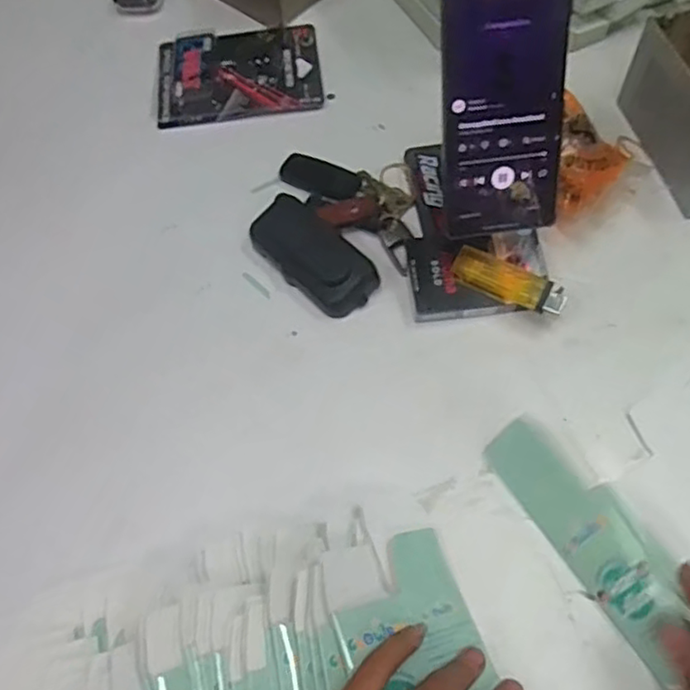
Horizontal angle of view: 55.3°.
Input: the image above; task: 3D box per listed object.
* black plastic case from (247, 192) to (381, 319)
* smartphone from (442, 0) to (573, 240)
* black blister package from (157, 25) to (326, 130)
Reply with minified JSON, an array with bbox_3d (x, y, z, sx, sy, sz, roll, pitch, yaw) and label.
[{"bbox_3d":[-0.023,-0.068,0.491,0.103,0.022,0.051,39,71,22],"label":"black plastic case"},{"bbox_3d":[0.097,-0.146,0.402,0.075,0.164,0.009,-5,31,1],"label":"smartphone"},{"bbox_3d":[-0.099,-0.255,0.607,0.150,0.017,0.112,-8,61,0],"label":"black blister package"}]

